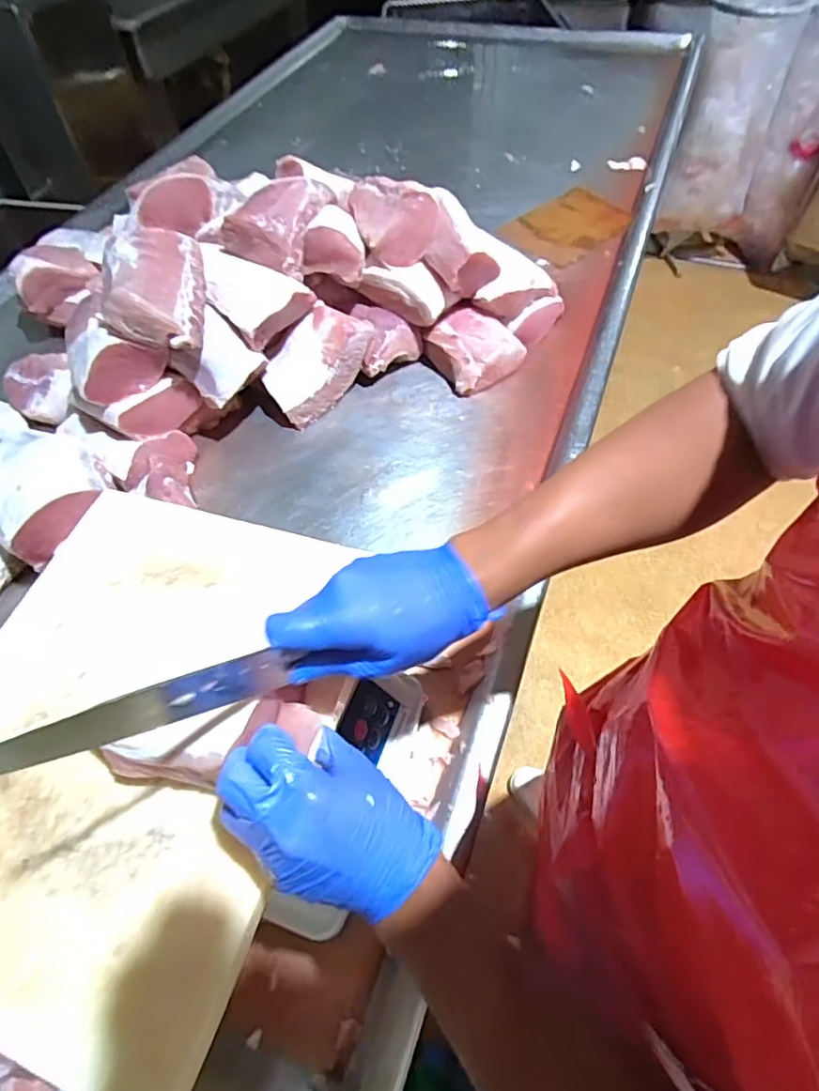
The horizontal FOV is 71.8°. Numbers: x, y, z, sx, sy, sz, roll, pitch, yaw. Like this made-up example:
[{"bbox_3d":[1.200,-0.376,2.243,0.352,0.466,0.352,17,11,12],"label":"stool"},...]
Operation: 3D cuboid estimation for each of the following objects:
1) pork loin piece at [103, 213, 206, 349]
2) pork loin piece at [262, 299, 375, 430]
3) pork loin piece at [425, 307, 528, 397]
[{"bbox_3d":[-0.330,-0.332,0.732,0.122,0.070,0.186,11,55,-30],"label":"pork loin piece"},{"bbox_3d":[-0.138,-0.268,0.831,0.107,0.055,0.178,35,85,5],"label":"pork loin piece"},{"bbox_3d":[0.103,-0.296,0.852,0.123,0.058,0.116,-28,59,-13],"label":"pork loin piece"}]

